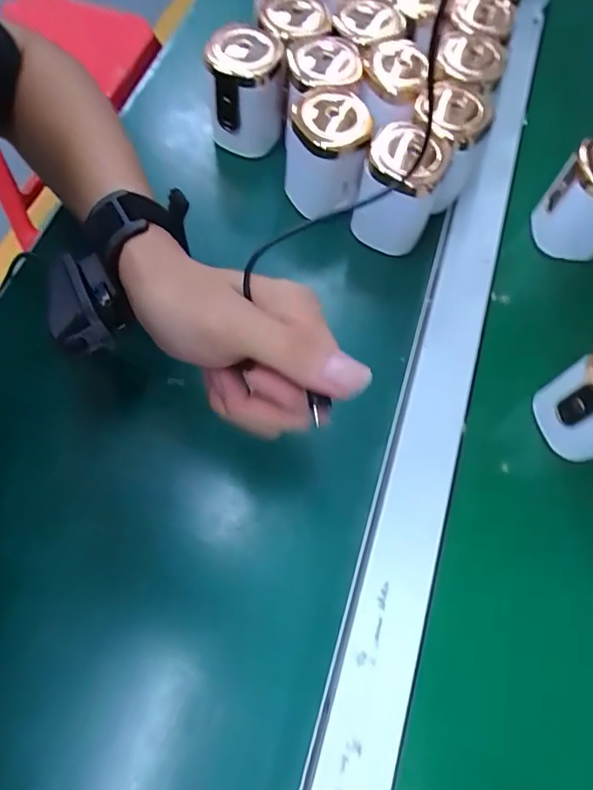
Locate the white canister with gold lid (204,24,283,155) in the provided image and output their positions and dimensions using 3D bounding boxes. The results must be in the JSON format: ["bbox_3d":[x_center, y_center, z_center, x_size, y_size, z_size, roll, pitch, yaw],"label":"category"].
[{"bbox_3d":[-0.041,-0.242,0.401,0.058,0.075,0.065,-2,66,-3],"label":"white canister with gold lid"}]

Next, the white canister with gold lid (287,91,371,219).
[{"bbox_3d":[0.023,-0.183,0.379,0.060,0.075,0.061,7,66,1],"label":"white canister with gold lid"}]

